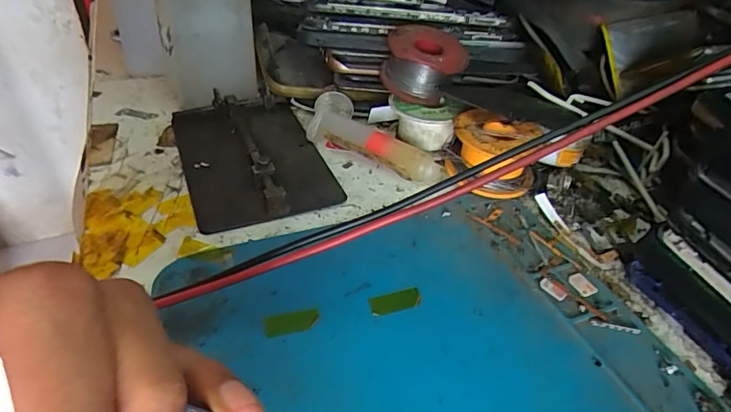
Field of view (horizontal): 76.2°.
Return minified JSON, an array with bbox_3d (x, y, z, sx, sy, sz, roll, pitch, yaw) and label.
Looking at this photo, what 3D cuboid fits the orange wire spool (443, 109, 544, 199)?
[{"bbox_3d":[0.075,-0.029,0.273,0.050,0.033,0.042,13,40,10],"label":"orange wire spool"}]

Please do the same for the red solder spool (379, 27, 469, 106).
[{"bbox_3d":[0.037,-0.091,0.301,0.052,0.035,0.046,8,40,3],"label":"red solder spool"}]

